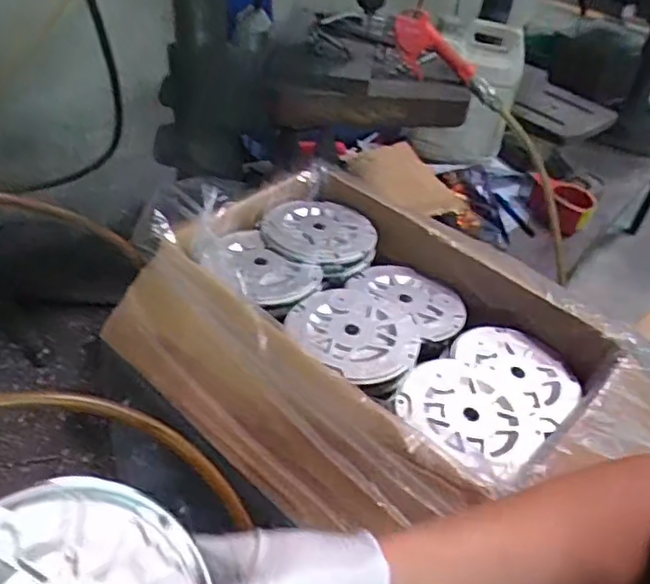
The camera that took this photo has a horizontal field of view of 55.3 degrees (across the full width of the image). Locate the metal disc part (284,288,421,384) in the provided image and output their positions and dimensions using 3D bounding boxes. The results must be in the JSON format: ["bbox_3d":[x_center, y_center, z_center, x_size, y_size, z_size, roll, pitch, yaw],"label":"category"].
[{"bbox_3d":[0.029,0.038,0.648,0.136,0.020,0.128,3,41,-3],"label":"metal disc part"}]

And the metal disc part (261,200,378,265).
[{"bbox_3d":[-0.007,-0.075,0.770,0.132,0.019,0.120,3,41,-3],"label":"metal disc part"}]

